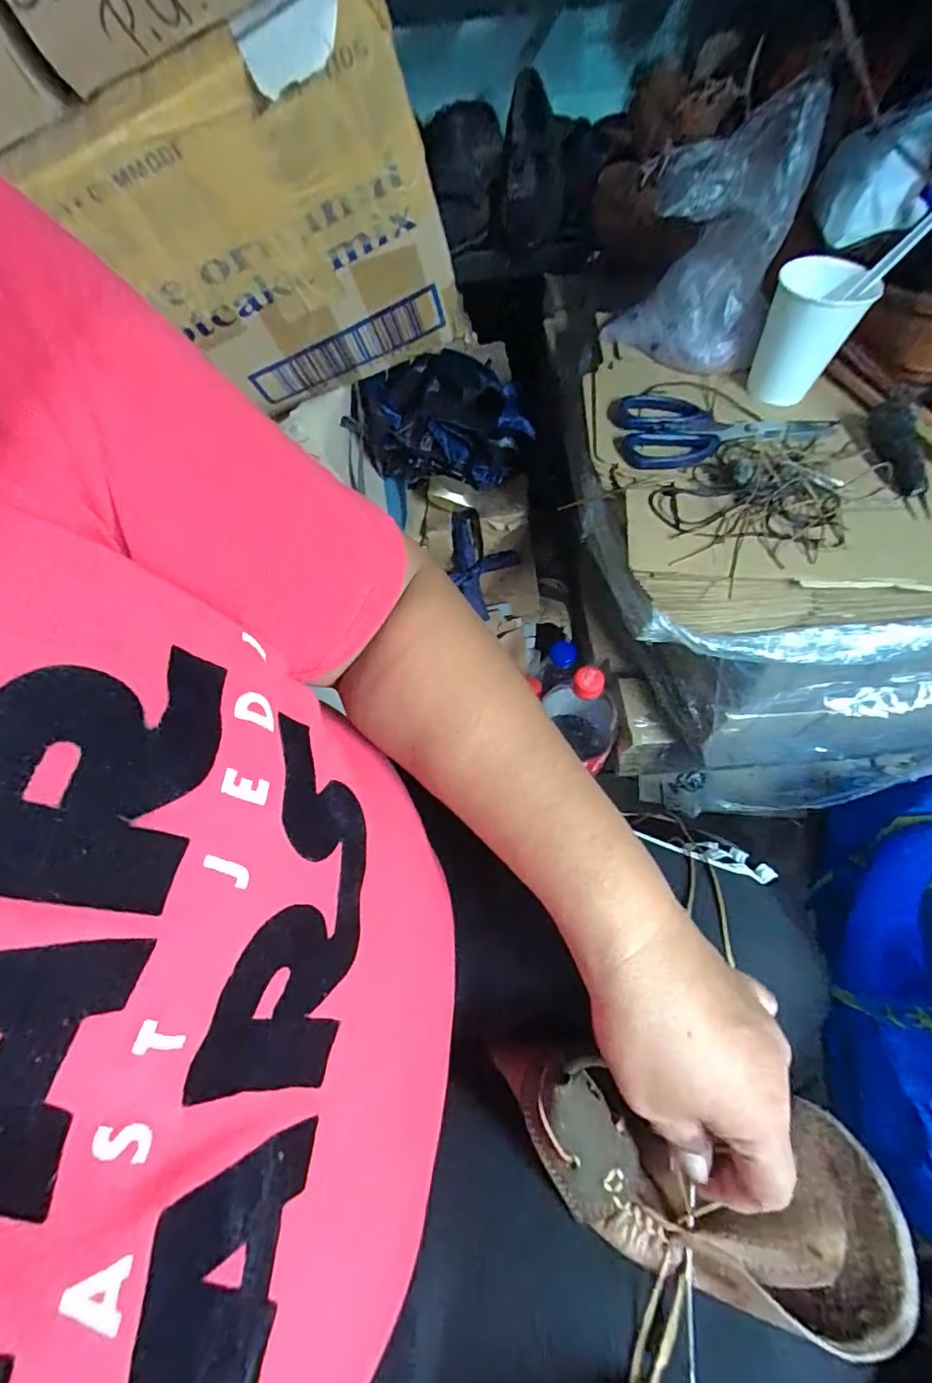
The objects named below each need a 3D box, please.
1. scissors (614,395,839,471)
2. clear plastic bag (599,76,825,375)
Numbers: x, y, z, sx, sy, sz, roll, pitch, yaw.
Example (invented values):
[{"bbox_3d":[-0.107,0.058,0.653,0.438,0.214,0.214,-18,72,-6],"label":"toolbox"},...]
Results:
[{"bbox_3d":[0.216,-0.216,0.451,0.176,0.010,0.081,3,60,6],"label":"scissors"},{"bbox_3d":[0.199,-0.377,0.454,0.132,0.161,0.117,17,62,14],"label":"clear plastic bag"}]

